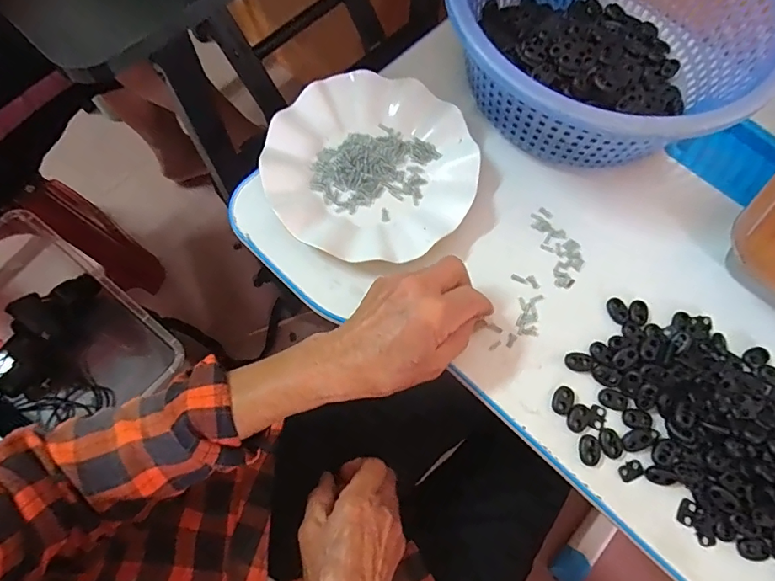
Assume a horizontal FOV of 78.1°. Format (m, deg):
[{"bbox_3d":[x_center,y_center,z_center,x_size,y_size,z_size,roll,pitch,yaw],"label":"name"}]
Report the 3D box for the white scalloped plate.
[{"bbox_3d":[-0.015,-0.110,0.424,0.180,0.021,0.178,0,72,-1],"label":"white scalloped plate"}]

